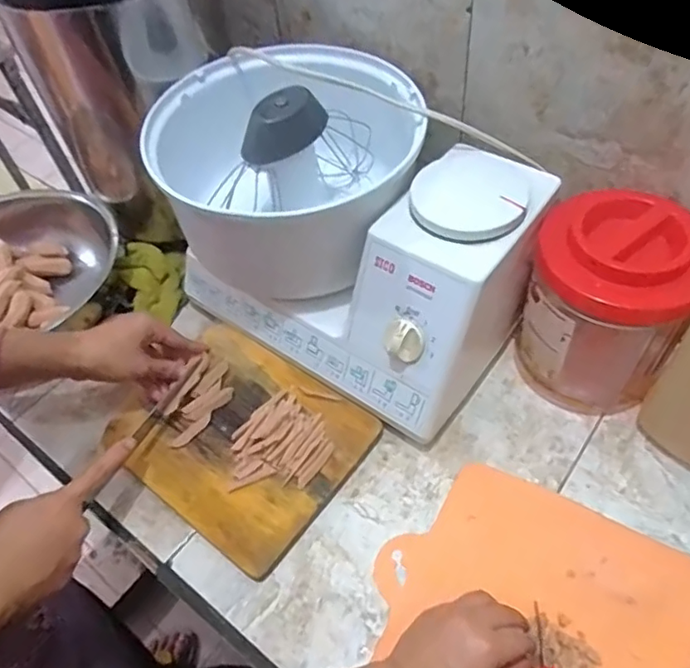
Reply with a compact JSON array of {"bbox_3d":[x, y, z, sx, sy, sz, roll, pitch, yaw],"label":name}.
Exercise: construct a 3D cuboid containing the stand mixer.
[{"bbox_3d":[-0.002,-0.113,0.611,0.379,0.210,0.251,31,63,24],"label":"stand mixer"}]

